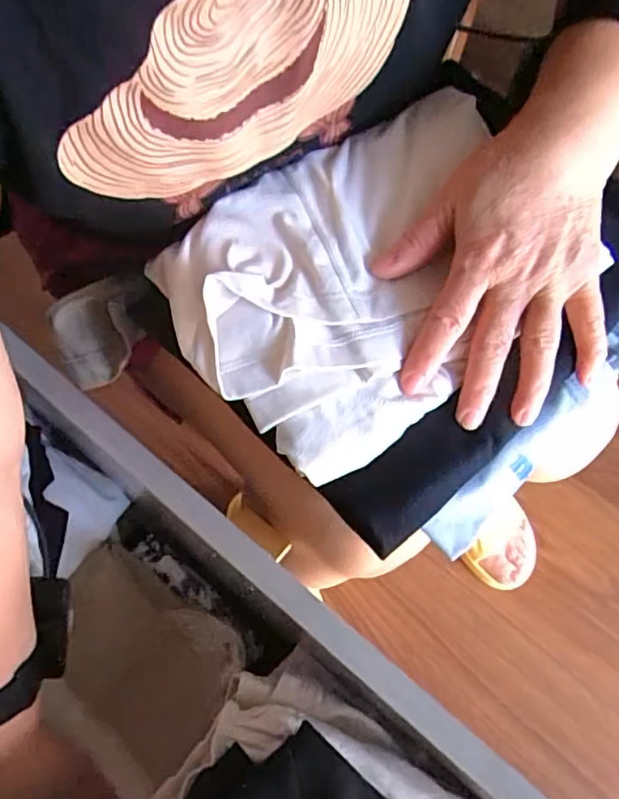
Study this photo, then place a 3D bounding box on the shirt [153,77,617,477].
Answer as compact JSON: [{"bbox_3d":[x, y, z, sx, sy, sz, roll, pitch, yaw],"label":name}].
[{"bbox_3d":[0.029,-0.071,0.311,0.200,0.046,0.155,-34,68,-17],"label":"shirt"}]

